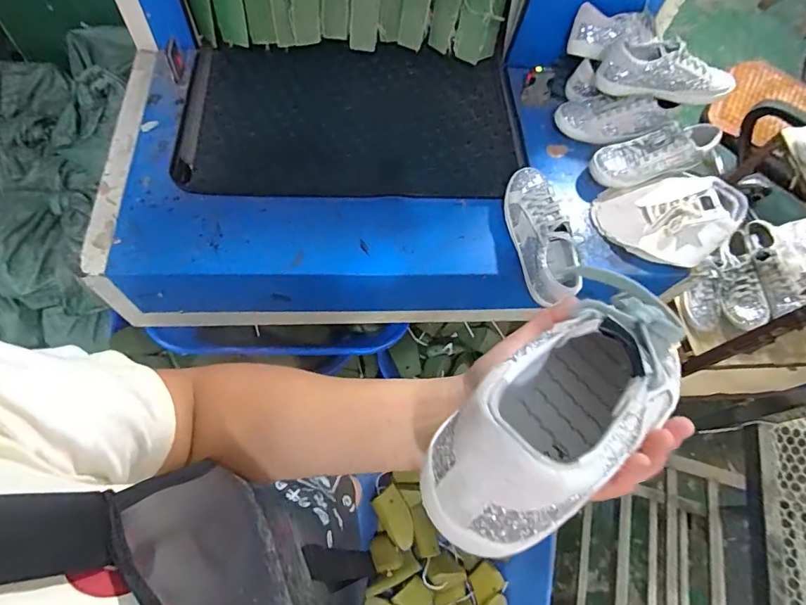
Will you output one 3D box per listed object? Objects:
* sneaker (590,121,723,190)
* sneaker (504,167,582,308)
[{"bbox_3d":[0.469,-0.278,0.847,0.246,0.082,0.082,-14,64,-10],"label":"sneaker"},{"bbox_3d":[0.220,-0.120,0.754,0.079,0.075,0.237,-5,63,-6],"label":"sneaker"}]

